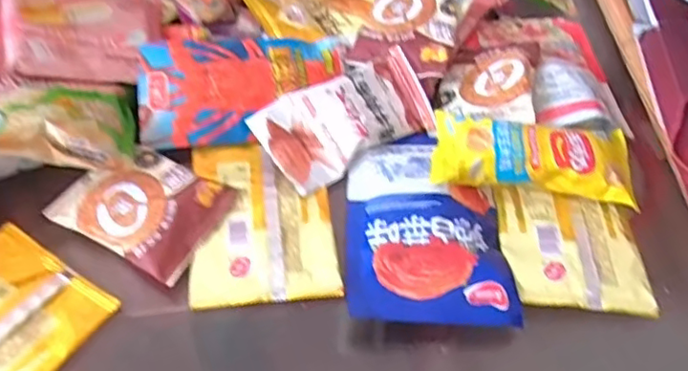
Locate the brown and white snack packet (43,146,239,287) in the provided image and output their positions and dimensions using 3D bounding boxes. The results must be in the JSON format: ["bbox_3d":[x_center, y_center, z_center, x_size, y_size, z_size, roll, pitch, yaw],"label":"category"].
[{"bbox_3d":[-0.147,0.012,0.446,0.110,0.022,0.086,23,53,16],"label":"brown and white snack packet"}]

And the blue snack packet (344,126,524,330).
[{"bbox_3d":[0.059,0.022,0.458,0.115,0.017,0.172,0,50,-3],"label":"blue snack packet"}]

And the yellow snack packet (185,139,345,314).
[{"bbox_3d":[-0.061,0.023,0.456,0.101,0.013,0.138,-5,51,-7],"label":"yellow snack packet"}]

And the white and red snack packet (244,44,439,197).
[{"bbox_3d":[0.004,-0.054,0.503,0.144,0.035,0.079,-28,84,-11],"label":"white and red snack packet"}]

